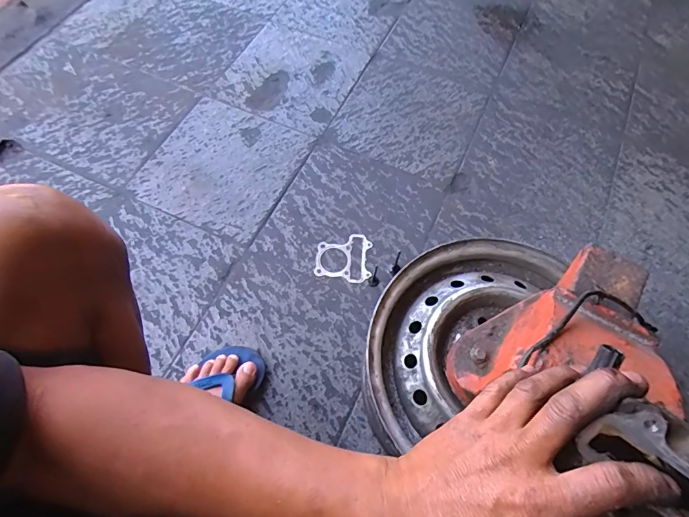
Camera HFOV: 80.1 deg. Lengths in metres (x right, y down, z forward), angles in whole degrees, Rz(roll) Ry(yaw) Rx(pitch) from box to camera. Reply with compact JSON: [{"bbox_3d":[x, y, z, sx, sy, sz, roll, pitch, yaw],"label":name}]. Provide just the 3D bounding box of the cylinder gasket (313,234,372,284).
[{"bbox_3d":[-0.001,-0.002,0.762,0.101,0.004,0.098,4,65,2],"label":"cylinder gasket"}]

